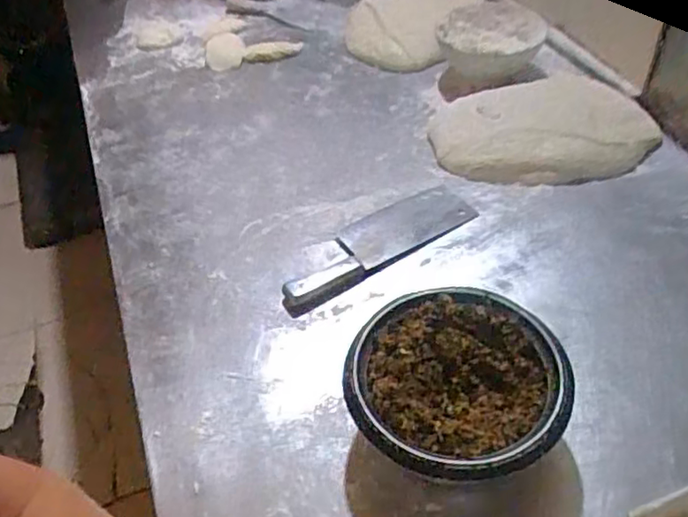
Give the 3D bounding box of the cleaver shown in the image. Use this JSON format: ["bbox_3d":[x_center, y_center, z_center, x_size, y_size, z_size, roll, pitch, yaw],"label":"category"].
[{"bbox_3d":[0.035,-0.018,0.793,0.268,0.017,0.083,-28,51,-18],"label":"cleaver"}]

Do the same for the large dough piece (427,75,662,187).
[{"bbox_3d":[0.276,-0.188,0.885,0.306,0.061,0.196,-5,47,3],"label":"large dough piece"}]

